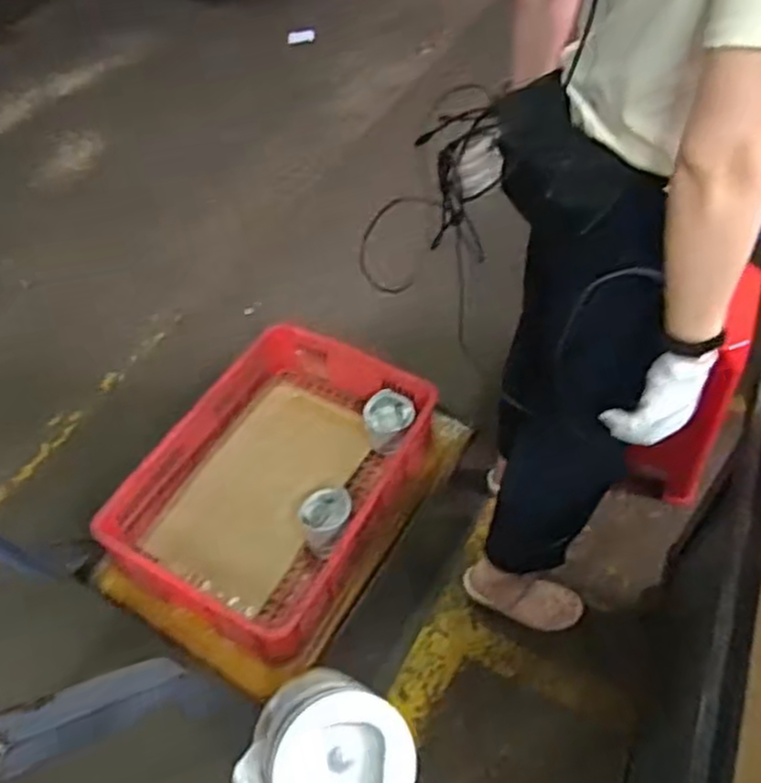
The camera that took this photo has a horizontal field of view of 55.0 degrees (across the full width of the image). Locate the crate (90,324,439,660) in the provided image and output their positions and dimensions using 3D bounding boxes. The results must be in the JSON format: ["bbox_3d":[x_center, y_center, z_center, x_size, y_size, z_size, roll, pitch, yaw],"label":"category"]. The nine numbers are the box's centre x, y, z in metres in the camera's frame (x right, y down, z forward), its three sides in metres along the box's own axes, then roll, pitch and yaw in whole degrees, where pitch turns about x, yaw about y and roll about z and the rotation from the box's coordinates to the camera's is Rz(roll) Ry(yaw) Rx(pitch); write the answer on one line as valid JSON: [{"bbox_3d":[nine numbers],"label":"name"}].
[{"bbox_3d":[-0.200,0.159,1.469,0.458,0.162,0.644,23,55,19],"label":"crate"}]

